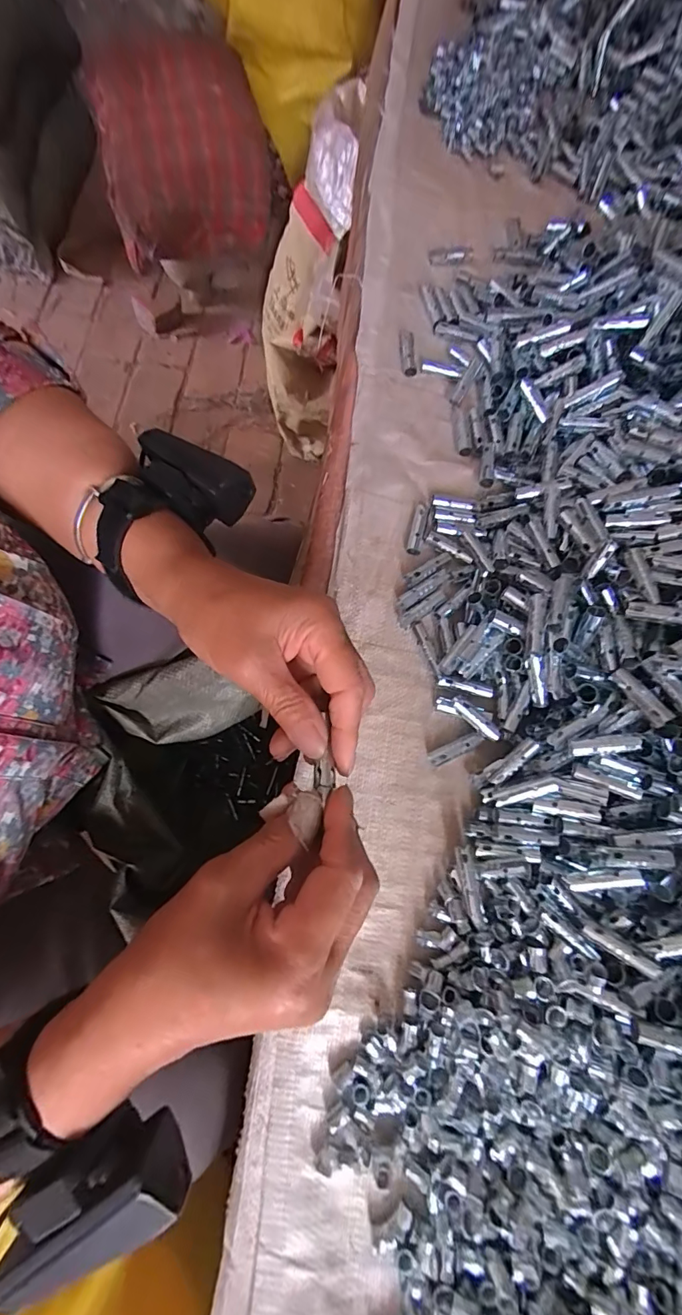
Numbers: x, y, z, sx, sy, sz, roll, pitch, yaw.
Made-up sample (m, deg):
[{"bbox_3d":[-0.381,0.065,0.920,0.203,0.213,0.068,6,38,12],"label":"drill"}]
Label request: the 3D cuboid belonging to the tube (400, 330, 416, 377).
[{"bbox_3d":[0.058,-0.264,0.402,0.012,0.008,0.044,-2,75,-2],"label":"tube"}]

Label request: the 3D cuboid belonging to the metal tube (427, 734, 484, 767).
[{"bbox_3d":[0.080,0.064,0.320,0.039,0.006,0.010,-22,76,-7],"label":"metal tube"}]

